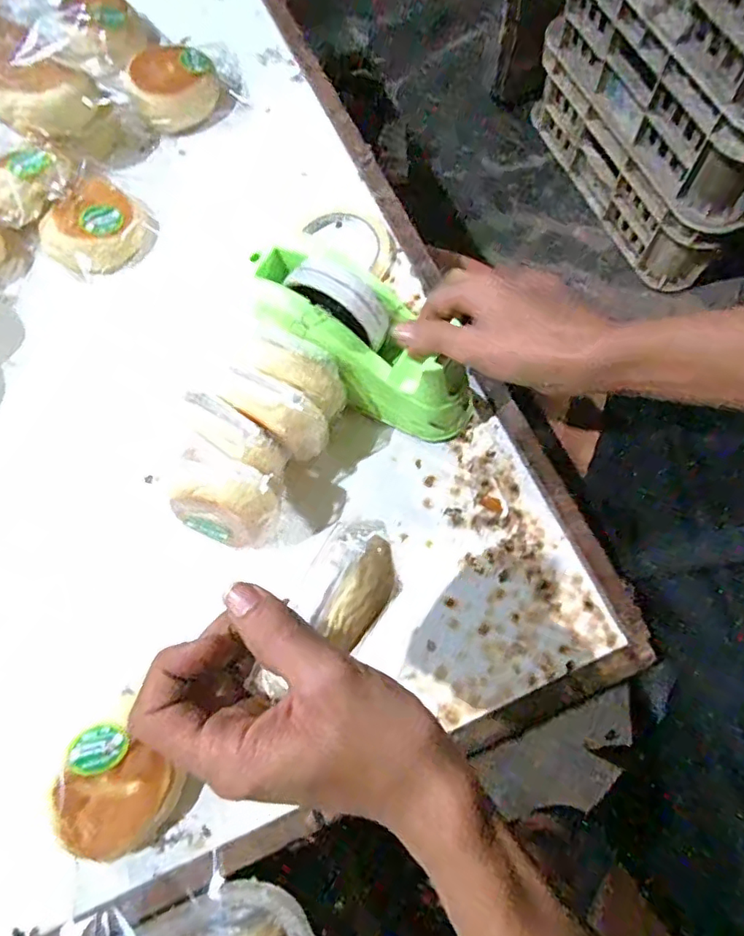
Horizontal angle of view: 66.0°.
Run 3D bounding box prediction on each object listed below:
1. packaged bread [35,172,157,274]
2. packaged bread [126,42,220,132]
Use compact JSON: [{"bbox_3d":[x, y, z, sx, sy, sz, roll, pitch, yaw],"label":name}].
[{"bbox_3d":[-0.258,-0.230,0.545,0.082,0.044,0.101,38,75,13],"label":"packaged bread"},{"bbox_3d":[-0.203,-0.393,0.597,0.084,0.045,0.086,0,70,1],"label":"packaged bread"}]

